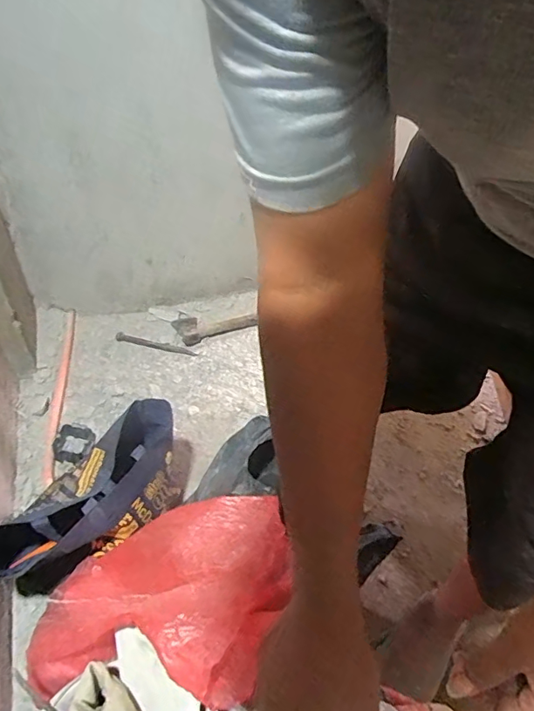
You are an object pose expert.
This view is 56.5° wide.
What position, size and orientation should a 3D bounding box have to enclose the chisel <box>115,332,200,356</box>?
[{"bbox_3d":[-0.294,-0.029,1.326,0.222,0.015,0.030,11,45,7],"label":"chisel"}]

